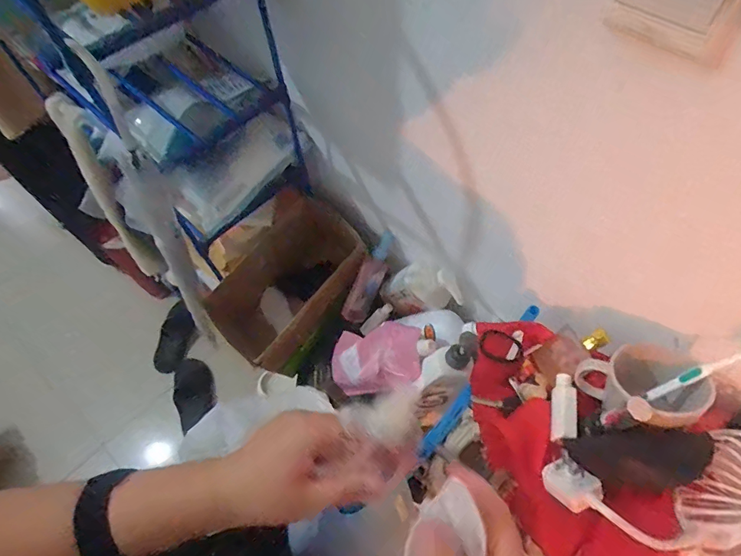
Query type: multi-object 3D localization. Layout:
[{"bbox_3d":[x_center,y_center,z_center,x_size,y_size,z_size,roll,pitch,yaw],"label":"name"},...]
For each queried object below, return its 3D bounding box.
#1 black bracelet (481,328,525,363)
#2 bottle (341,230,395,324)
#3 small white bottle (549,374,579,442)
[{"bbox_3d":[0.168,0.087,0.569,0.053,0.011,0.040,26,64,16],"label":"black bracelet"},{"bbox_3d":[0.000,-0.001,0.880,0.049,0.037,0.191,27,101,16],"label":"bottle"},{"bbox_3d":[0.217,0.143,0.500,0.022,0.025,0.079,12,61,9],"label":"small white bottle"}]

